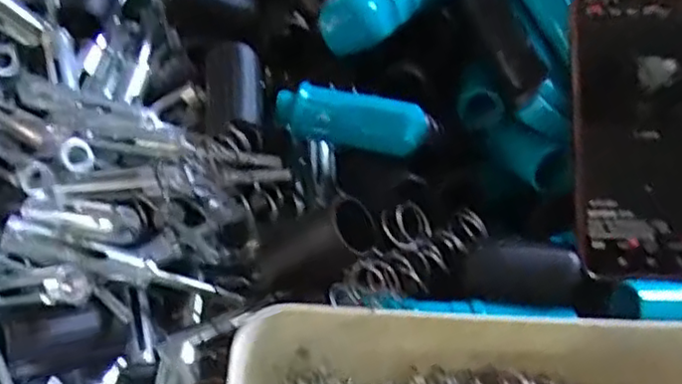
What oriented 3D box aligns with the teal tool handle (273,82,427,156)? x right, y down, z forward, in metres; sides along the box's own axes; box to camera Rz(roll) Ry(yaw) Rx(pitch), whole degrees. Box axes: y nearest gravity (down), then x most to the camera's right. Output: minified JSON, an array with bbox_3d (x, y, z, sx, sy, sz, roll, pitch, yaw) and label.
[{"bbox_3d":[0.005,-0.043,0.379,0.086,0.028,0.020,10,34,16],"label":"teal tool handle"}]

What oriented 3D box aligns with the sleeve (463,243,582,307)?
[{"bbox_3d":[0.097,0.044,0.363,0.060,0.027,0.023,-3,33,-5],"label":"sleeve"}]

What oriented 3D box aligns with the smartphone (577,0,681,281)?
[{"bbox_3d":[0.170,-0.035,0.365,0.076,0.161,0.005,0,-6,4],"label":"smartphone"}]

